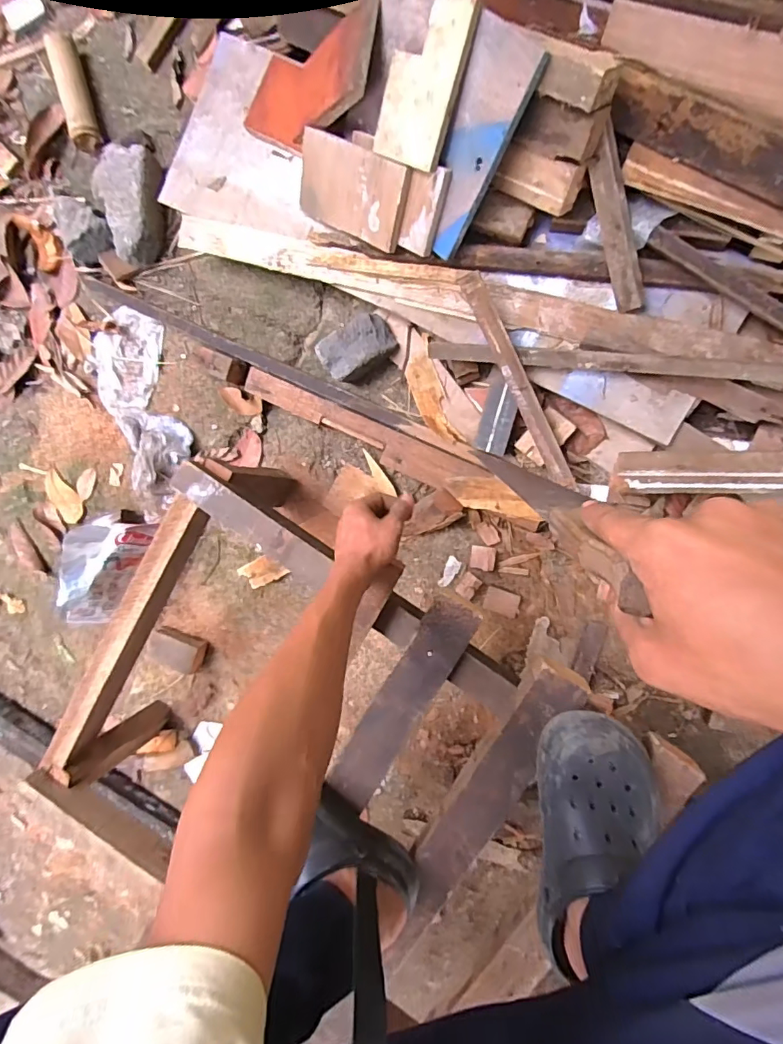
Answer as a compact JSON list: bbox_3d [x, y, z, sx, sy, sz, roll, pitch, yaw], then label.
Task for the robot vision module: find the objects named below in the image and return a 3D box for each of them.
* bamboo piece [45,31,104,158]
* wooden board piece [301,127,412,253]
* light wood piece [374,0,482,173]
[{"bbox_3d":[-0.569,-0.769,0.894,0.054,0.041,0.189,-15,90,8],"label":"bamboo piece"},{"bbox_3d":[-0.063,-0.492,0.738,0.188,0.014,0.113,32,135,15],"label":"wooden board piece"},{"bbox_3d":[0.039,-0.553,0.624,0.099,0.017,0.168,35,132,18],"label":"light wood piece"}]

